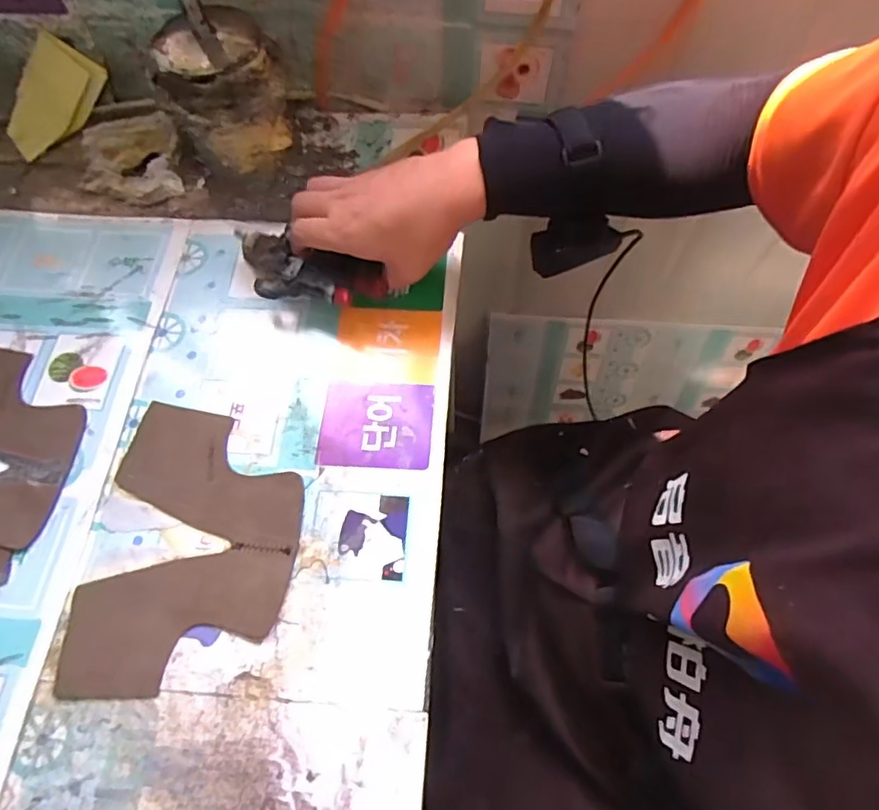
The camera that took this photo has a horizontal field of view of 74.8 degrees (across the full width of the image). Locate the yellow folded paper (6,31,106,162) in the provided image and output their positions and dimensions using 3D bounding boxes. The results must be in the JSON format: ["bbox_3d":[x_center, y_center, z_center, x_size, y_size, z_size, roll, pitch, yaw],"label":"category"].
[{"bbox_3d":[-0.376,-0.293,0.556,0.061,0.020,0.111,39,104,-8],"label":"yellow folded paper"}]

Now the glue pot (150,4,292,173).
[{"bbox_3d":[-0.175,-0.253,0.488,0.093,0.125,0.093,-1,66,2],"label":"glue pot"}]

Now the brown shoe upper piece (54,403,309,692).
[{"bbox_3d":[-0.171,0.096,0.402,0.138,0.004,0.195,4,66,4],"label":"brown shoe upper piece"}]

